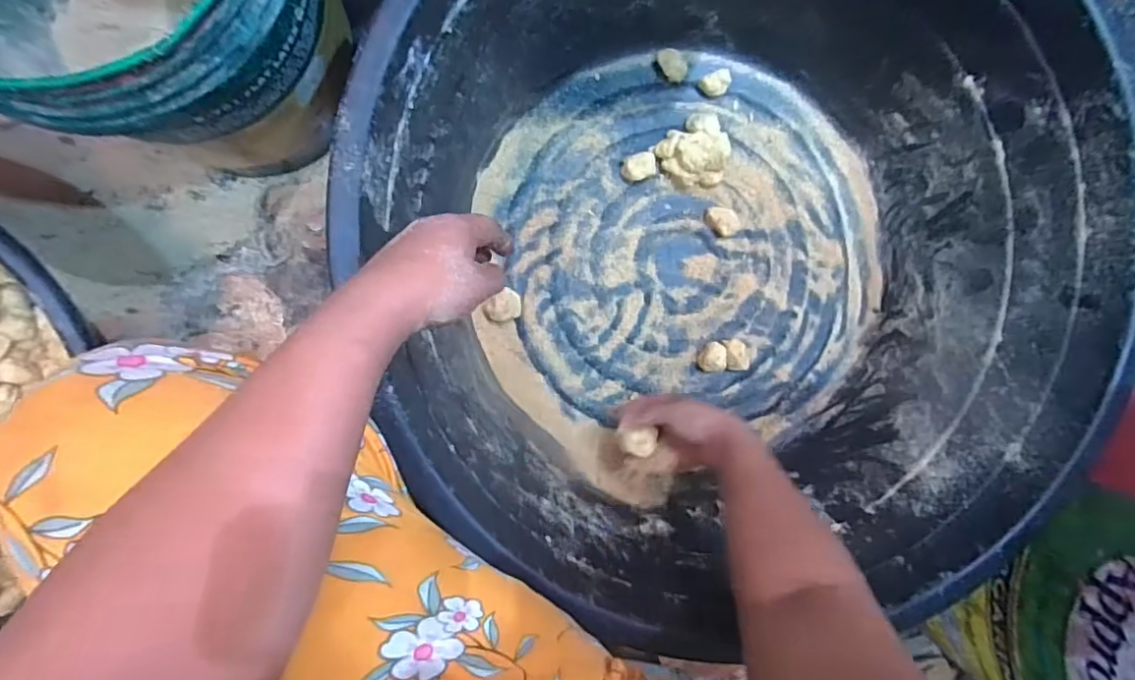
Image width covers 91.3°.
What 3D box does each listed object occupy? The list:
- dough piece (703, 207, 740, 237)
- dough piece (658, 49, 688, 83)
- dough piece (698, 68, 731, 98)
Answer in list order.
[{"bbox_3d":[0.194,-0.150,0.694,0.044,0.021,0.032,45,86,-6],"label":"dough piece"},{"bbox_3d":[0.129,-0.335,0.675,0.042,0.026,0.023,44,86,-6],"label":"dough piece"},{"bbox_3d":[0.182,-0.314,0.680,0.036,0.025,0.027,-34,95,-5],"label":"dough piece"}]

